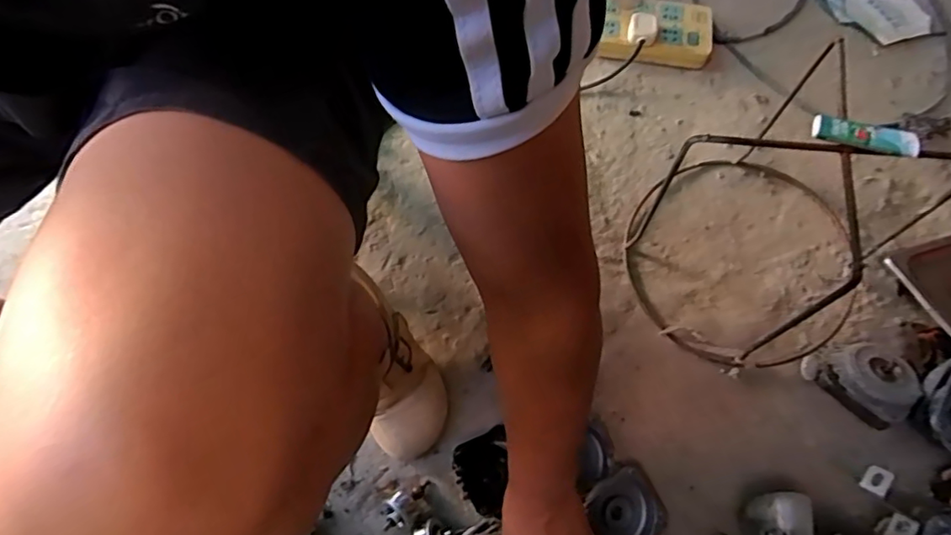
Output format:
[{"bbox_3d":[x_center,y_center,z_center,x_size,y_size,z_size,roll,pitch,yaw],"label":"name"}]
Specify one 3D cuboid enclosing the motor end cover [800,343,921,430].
[{"bbox_3d":[0.449,0.126,0.641,0.079,0.058,0.100,-34,72,-12],"label":"motor end cover"}]

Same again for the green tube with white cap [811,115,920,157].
[{"bbox_3d":[0.328,-0.113,0.469,0.076,0.019,0.023,20,70,8],"label":"green tube with white cap"}]

